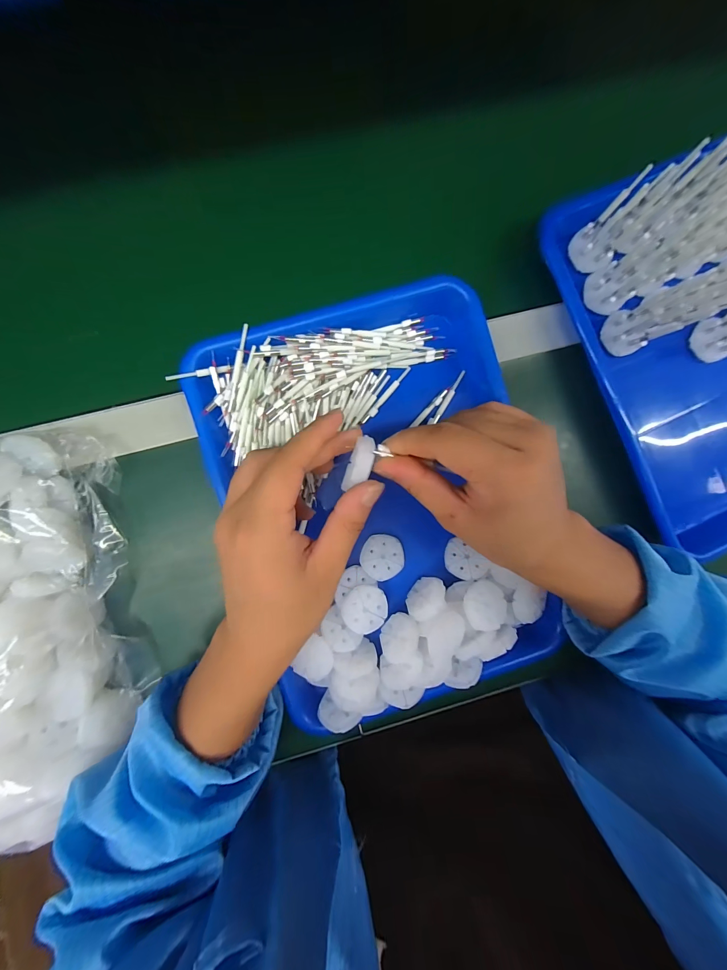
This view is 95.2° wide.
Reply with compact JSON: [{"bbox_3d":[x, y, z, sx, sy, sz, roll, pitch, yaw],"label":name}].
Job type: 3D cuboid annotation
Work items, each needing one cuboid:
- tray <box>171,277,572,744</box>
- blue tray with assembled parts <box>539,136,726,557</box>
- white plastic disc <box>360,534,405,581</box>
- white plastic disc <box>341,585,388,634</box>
[{"bbox_3d":[0.014,0.013,0.279,0.241,0.046,0.325,-16,93,-4],"label":"tray"},{"bbox_3d":[0.323,-0.115,0.286,0.240,0.071,0.337,-25,93,-4],"label":"blue tray with assembled parts"},{"bbox_3d":[0.016,0.062,0.287,0.037,0.008,0.037,0,91,-5],"label":"white plastic disc"},{"bbox_3d":[0.001,0.103,0.278,0.038,0.009,0.037,0,91,-5],"label":"white plastic disc"}]

